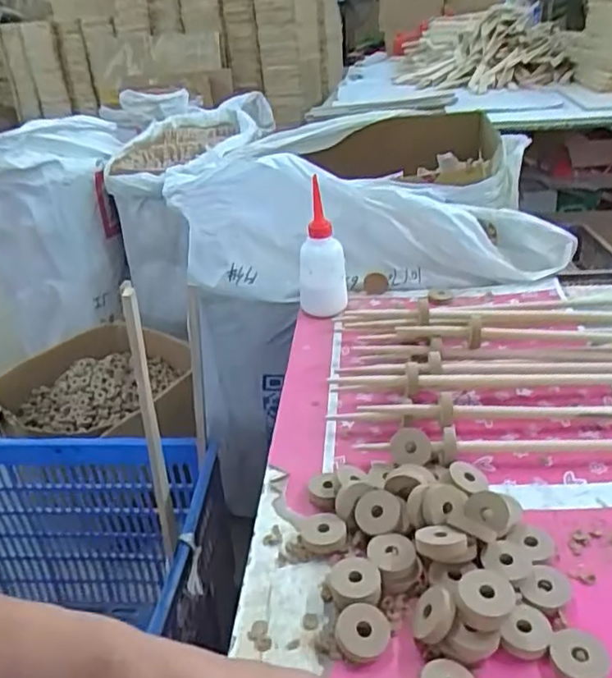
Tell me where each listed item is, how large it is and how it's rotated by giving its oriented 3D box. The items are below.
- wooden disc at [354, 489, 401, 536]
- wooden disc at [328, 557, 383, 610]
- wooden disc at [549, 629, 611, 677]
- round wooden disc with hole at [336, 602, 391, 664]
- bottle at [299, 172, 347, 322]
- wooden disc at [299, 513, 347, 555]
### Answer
[{"bbox_3d":[0.055,0.135,0.480,0.036,0.005,0.034,-11,50,14],"label":"wooden disc"},{"bbox_3d":[0.035,0.175,0.439,0.036,0.018,0.037,-3,30,2],"label":"wooden disc"},{"bbox_3d":[0.171,0.198,0.385,0.034,0.004,0.036,-3,30,2],"label":"wooden disc"},{"bbox_3d":[0.038,0.194,0.408,0.035,0.008,0.035,0,51,0],"label":"round wooden disc with hole"},{"bbox_3d":[0.019,-0.106,0.784,0.059,0.171,0.047,-5,29,0],"label":"bottle"},{"bbox_3d":[0.013,0.152,0.486,0.040,0.009,0.035,13,45,37],"label":"wooden disc"}]

